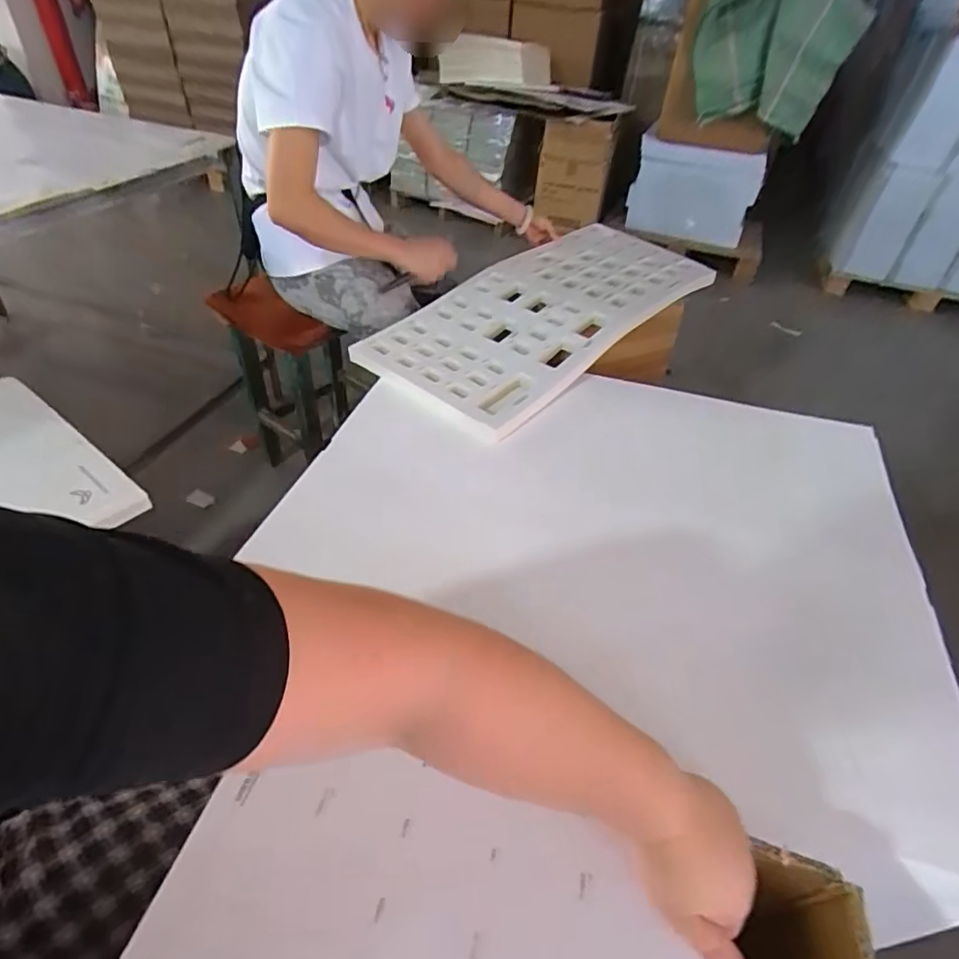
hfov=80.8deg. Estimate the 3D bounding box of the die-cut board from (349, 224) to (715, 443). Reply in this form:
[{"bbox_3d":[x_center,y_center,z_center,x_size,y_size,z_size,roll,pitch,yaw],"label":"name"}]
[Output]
[{"bbox_3d":[0.153,-0.364,1.169,0.393,0.042,0.799,36,55,30],"label":"die-cut board"}]

